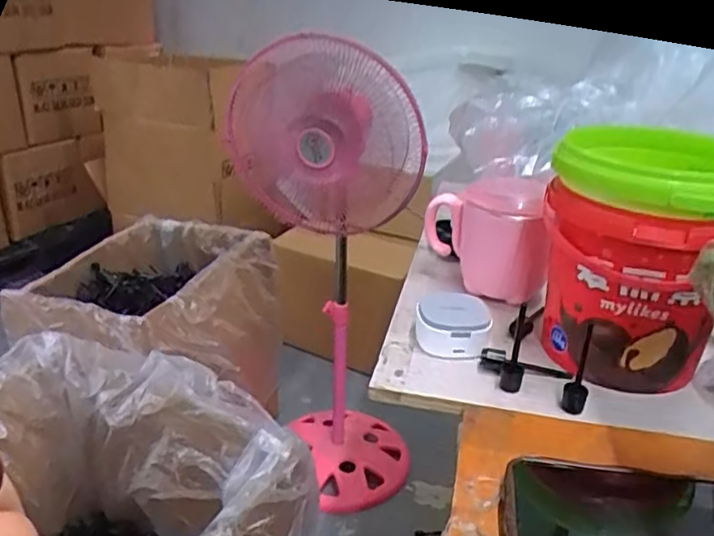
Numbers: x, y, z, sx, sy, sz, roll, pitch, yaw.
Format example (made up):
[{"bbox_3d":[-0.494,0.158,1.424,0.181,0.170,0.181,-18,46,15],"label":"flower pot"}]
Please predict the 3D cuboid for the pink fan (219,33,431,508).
[{"bbox_3d":[-0.057,0.033,1.200,0.319,0.851,0.237,-2,25,-10],"label":"pink fan"}]

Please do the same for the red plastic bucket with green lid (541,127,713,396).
[{"bbox_3d":[0.194,-0.006,0.444,0.126,0.154,0.126,13,26,22],"label":"red plastic bucket with green lid"}]

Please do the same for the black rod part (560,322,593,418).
[{"bbox_3d":[0.139,0.065,0.403,0.014,0.057,0.019,8,25,13],"label":"black rod part"}]

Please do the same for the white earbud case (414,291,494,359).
[{"bbox_3d":[0.072,0.042,0.485,0.053,0.031,0.062,7,25,9],"label":"white earbud case"}]

